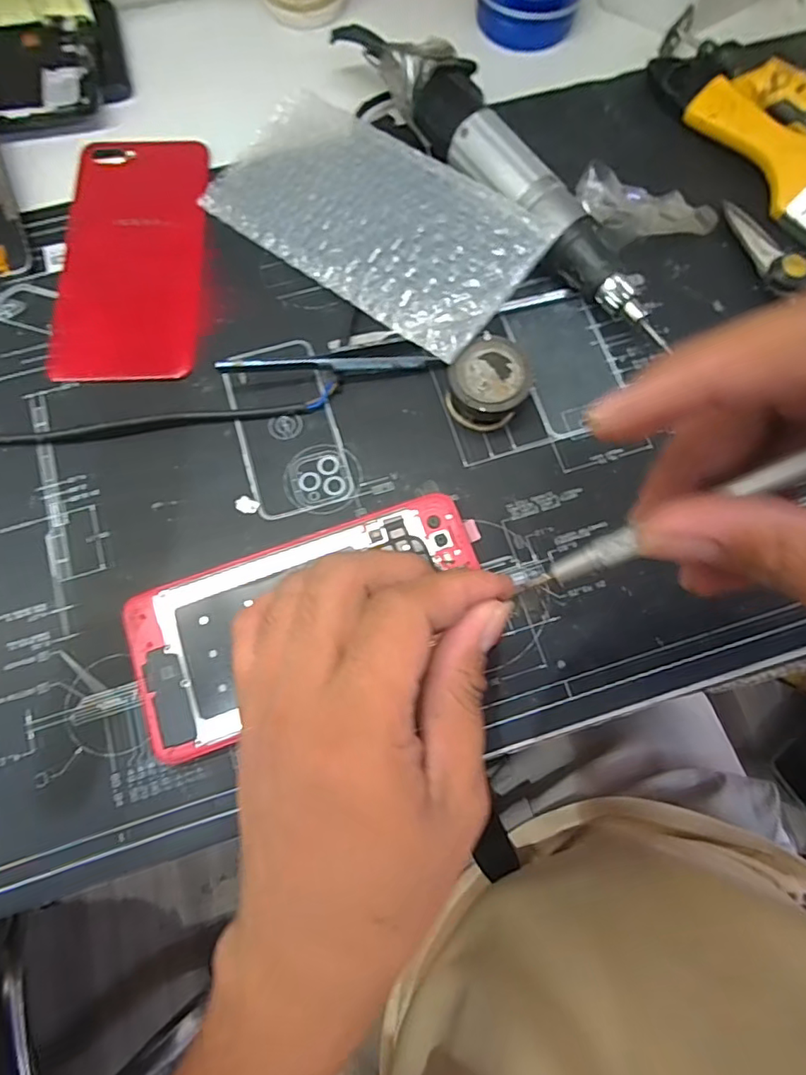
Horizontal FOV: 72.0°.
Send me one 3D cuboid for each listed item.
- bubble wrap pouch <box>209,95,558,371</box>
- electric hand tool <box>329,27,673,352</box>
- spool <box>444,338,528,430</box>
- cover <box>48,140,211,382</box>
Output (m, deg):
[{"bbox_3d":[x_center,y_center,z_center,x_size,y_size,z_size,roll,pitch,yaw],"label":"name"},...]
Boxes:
[{"bbox_3d":[-0.017,-0.165,0.279,0.174,0.007,0.085,38,85,17],"label":"bubble wrap pouch"},{"bbox_3d":[0.054,-0.189,0.290,0.038,0.035,0.230,-37,79,-9],"label":"electric hand tool"},{"bbox_3d":[0.041,-0.072,0.266,0.034,0.025,0.037,0,76,0],"label":"spool"},{"bbox_3d":[-0.144,-0.152,0.295,0.073,0.004,0.148,-1,76,-1],"label":"cover"}]

